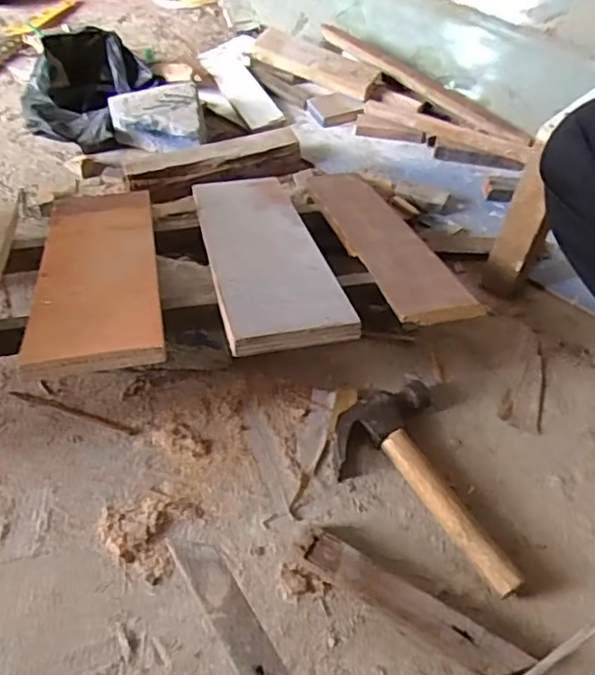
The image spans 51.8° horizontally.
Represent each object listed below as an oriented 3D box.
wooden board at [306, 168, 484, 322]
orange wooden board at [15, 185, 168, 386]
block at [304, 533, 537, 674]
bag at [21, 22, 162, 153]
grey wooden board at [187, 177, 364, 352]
[{"bbox_3d":[0.085,-0.120,0.682,0.081,0.019,0.351,-11,37,-10],"label":"wooden board"},{"bbox_3d":[-0.199,-0.076,0.620,0.110,0.022,0.338,-9,37,-9],"label":"orange wooden board"},{"bbox_3d":[0.093,0.223,0.506,0.186,0.025,0.033,27,56,17],"label":"block"},{"bbox_3d":[-0.312,-0.369,0.911,0.153,0.101,0.182,22,55,14],"label":"bag"},{"bbox_3d":[-0.039,-0.101,0.651,0.115,0.022,0.352,-8,37,-9],"label":"grey wooden board"}]

